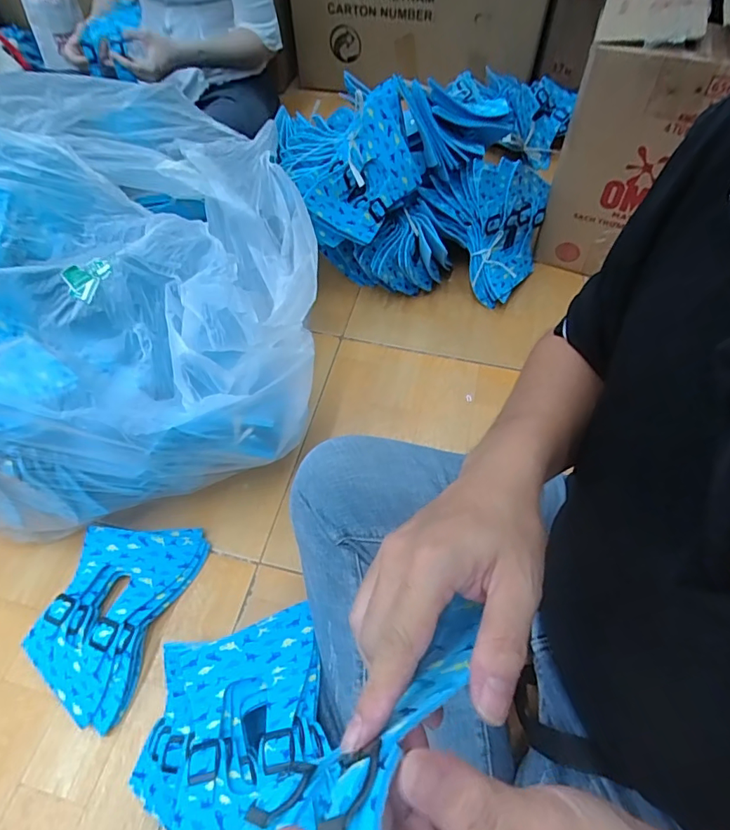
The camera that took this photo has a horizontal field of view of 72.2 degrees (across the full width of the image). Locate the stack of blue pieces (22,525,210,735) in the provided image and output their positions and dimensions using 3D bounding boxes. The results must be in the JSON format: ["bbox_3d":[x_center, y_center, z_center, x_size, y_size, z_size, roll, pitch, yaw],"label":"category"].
[{"bbox_3d":[-0.305,0.231,0.607,0.135,0.044,0.224,16,58,12],"label":"stack of blue pieces"}]

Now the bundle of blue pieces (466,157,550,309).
[{"bbox_3d":[0.233,-0.303,0.851,0.131,0.200,0.148,12,57,9],"label":"bundle of blue pieces"}]

